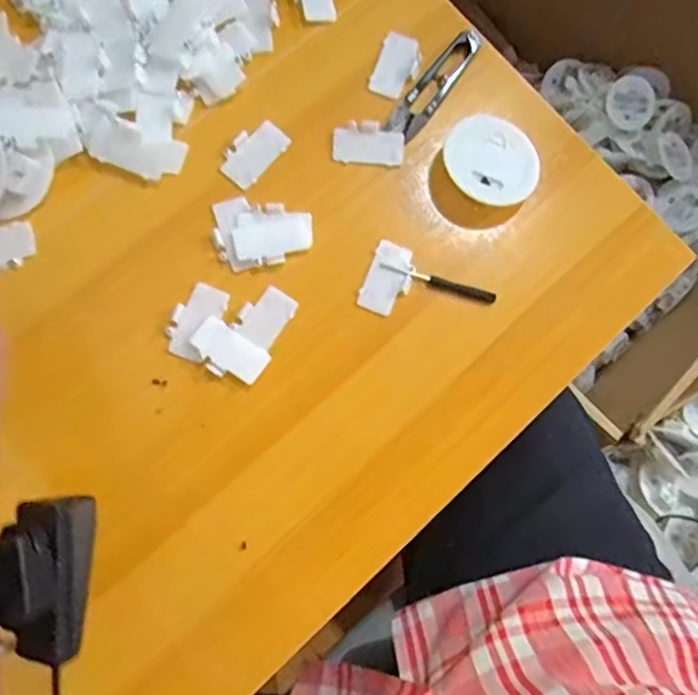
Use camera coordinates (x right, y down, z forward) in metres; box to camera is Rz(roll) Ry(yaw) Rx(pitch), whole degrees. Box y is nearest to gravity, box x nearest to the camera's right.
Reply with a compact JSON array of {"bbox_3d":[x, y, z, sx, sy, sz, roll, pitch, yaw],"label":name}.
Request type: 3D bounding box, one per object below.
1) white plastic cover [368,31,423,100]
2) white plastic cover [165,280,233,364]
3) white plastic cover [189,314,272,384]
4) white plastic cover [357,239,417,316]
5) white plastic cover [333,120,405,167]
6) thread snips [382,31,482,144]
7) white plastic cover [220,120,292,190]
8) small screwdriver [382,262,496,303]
[{"bbox_3d":[0.033,-0.196,0.441,0.029,0.005,0.048,20,76,3],"label":"white plastic cover"},{"bbox_3d":[-0.096,-0.018,0.399,0.027,0.005,0.048,23,76,4],"label":"white plastic cover"},{"bbox_3d":[-0.076,0.003,0.397,0.047,0.004,0.029,34,77,7],"label":"white plastic cover"},{"bbox_3d":[0.026,-0.045,0.416,0.029,0.004,0.048,21,76,4],"label":"white plastic cover"},{"bbox_3d":[0.014,-0.138,0.428,0.047,0.007,0.027,2,76,-1],"label":"white plastic cover"},{"bbox_3d":[0.059,-0.182,0.440,0.022,0.011,0.095,35,78,7],"label":"thread snips"},{"bbox_3d":[-0.063,-0.130,0.421,0.027,0.005,0.047,40,78,8],"label":"white plastic cover"},{"bbox_3d":[0.059,-0.043,0.421,0.077,0.006,0.007,16,76,2],"label":"small screwdriver"}]

